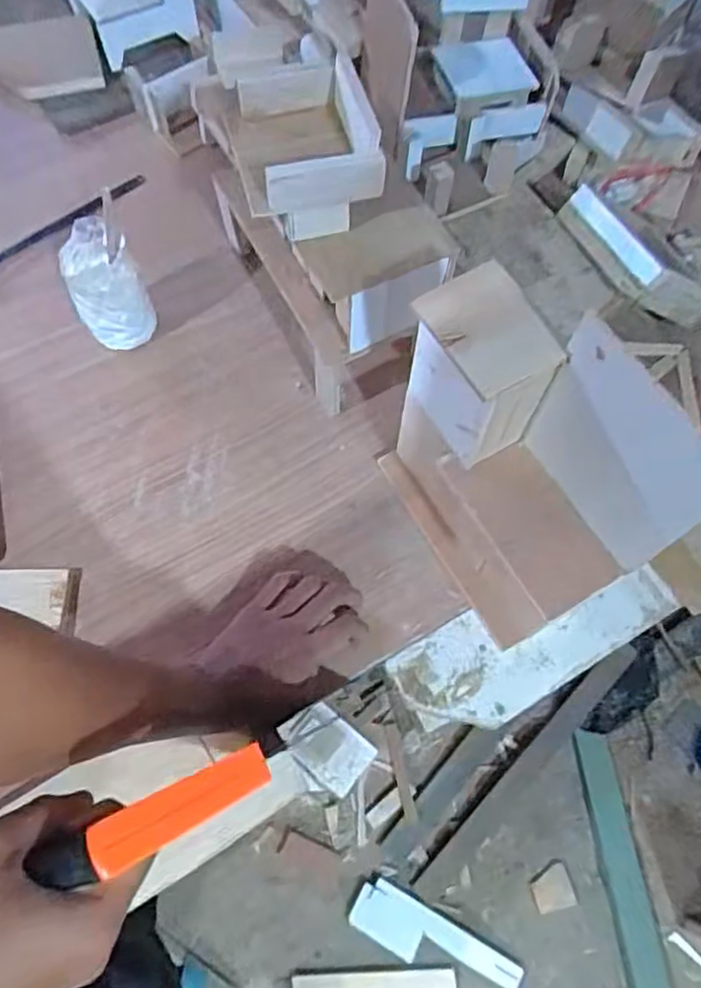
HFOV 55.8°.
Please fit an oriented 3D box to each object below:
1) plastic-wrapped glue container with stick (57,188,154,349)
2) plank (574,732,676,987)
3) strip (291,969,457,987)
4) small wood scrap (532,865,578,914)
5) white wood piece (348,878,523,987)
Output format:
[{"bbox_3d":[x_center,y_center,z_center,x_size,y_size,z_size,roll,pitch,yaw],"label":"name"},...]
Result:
[{"bbox_3d":[-0.227,-0.194,0.617,0.065,0.116,0.064,-22,70,-10],"label":"plastic-wrapped glue container with stick"},{"bbox_3d":[0.482,0.736,1.106,0.065,0.027,0.628,-4,68,-3],"label":"plank"},{"bbox_3d":[0.039,0.796,1.069,0.259,0.017,0.042,-2,68,-2],"label":"strip"},{"bbox_3d":[0.343,0.670,1.124,0.068,0.008,0.064,-13,69,-7],"label":"small wood scrap"},{"bbox_3d":[0.138,0.738,1.086,0.280,0.022,0.086,27,70,9],"label":"white wood piece"}]

